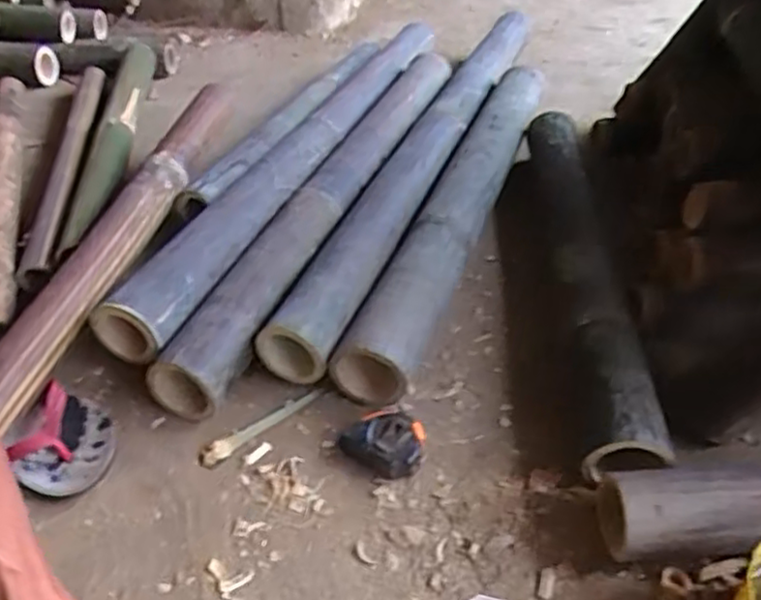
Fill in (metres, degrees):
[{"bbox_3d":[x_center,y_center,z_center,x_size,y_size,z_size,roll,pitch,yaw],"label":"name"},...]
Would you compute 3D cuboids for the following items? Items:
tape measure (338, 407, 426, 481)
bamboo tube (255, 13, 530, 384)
[{"bbox_3d":[0.006,0.137,0.681,0.081,0.038,0.061,28,47,31],"label":"tape measure"},{"bbox_3d":[0.074,-0.209,1.054,0.097,0.110,0.900,14,42,18],"label":"bamboo tube"}]

